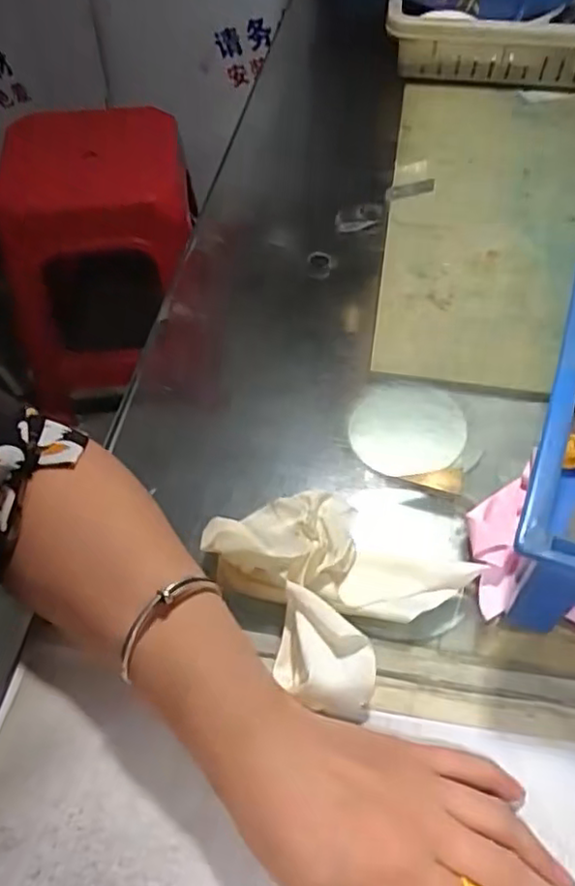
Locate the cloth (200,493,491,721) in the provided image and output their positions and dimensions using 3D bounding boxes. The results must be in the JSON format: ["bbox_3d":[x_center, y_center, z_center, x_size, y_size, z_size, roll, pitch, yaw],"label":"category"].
[{"bbox_3d":[0.029,0.068,0.357,0.113,0.042,0.110,-36,61,-24],"label":"cloth"}]

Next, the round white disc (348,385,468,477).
[{"bbox_3d":[0.079,-0.011,0.435,0.075,0.008,0.070,2,53,1],"label":"round white disc"}]

